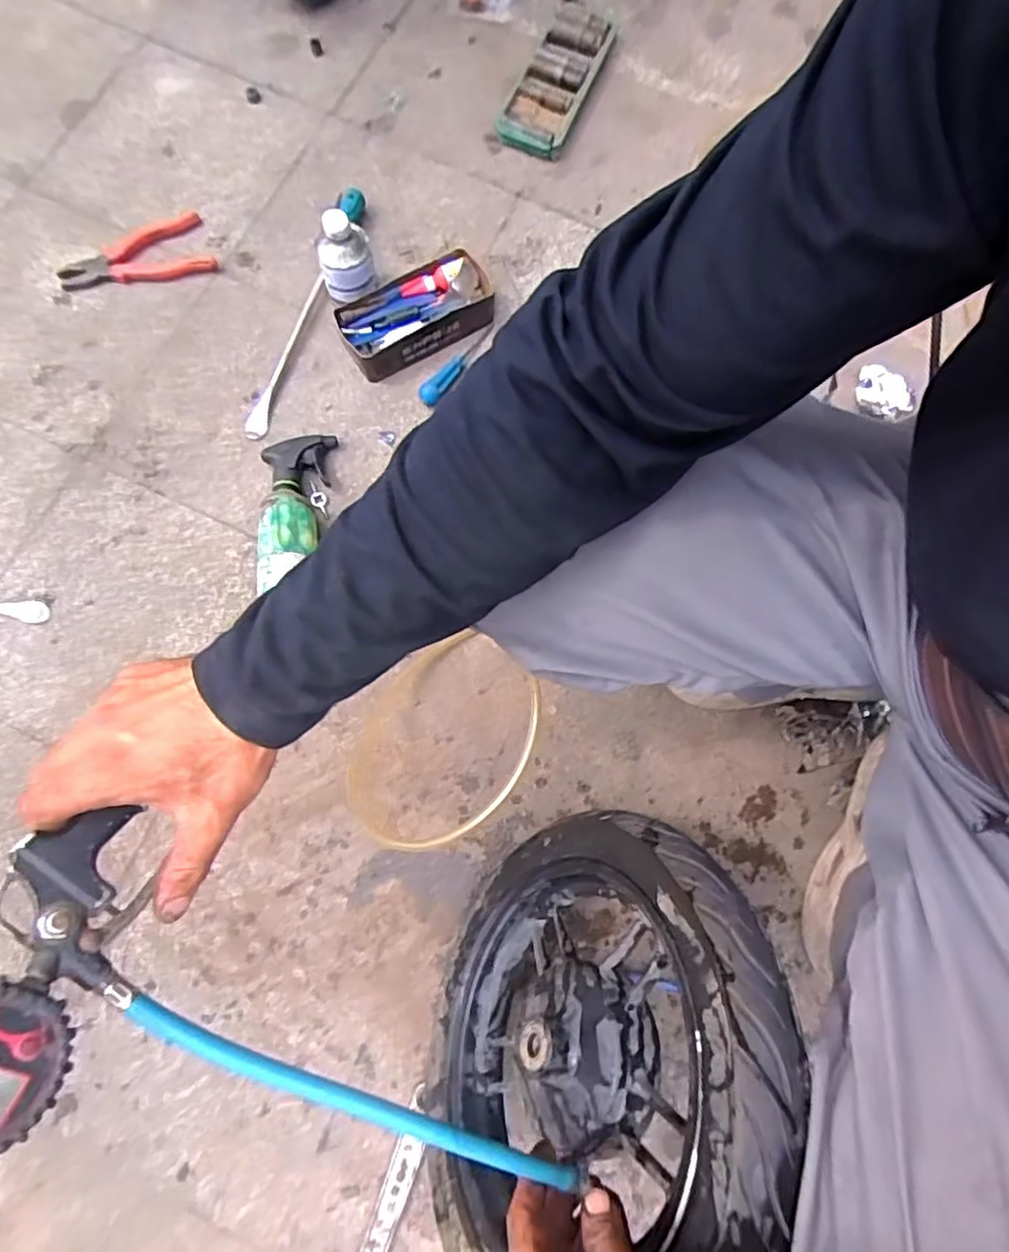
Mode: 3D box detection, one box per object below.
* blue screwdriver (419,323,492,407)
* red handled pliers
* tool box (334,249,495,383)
[{"bbox_3d":[-0.058,-0.333,0.795,0.027,0.023,0.145,34,78,6],"label":"blue screwdriver"},{"bbox_3d":[-0.475,-0.470,0.805,0.185,0.026,0.077,-21,78,-6],"label":"red handled pliers"},{"bbox_3d":[-0.108,-0.394,0.794,0.201,0.046,0.094,-32,80,-9],"label":"tool box"}]

